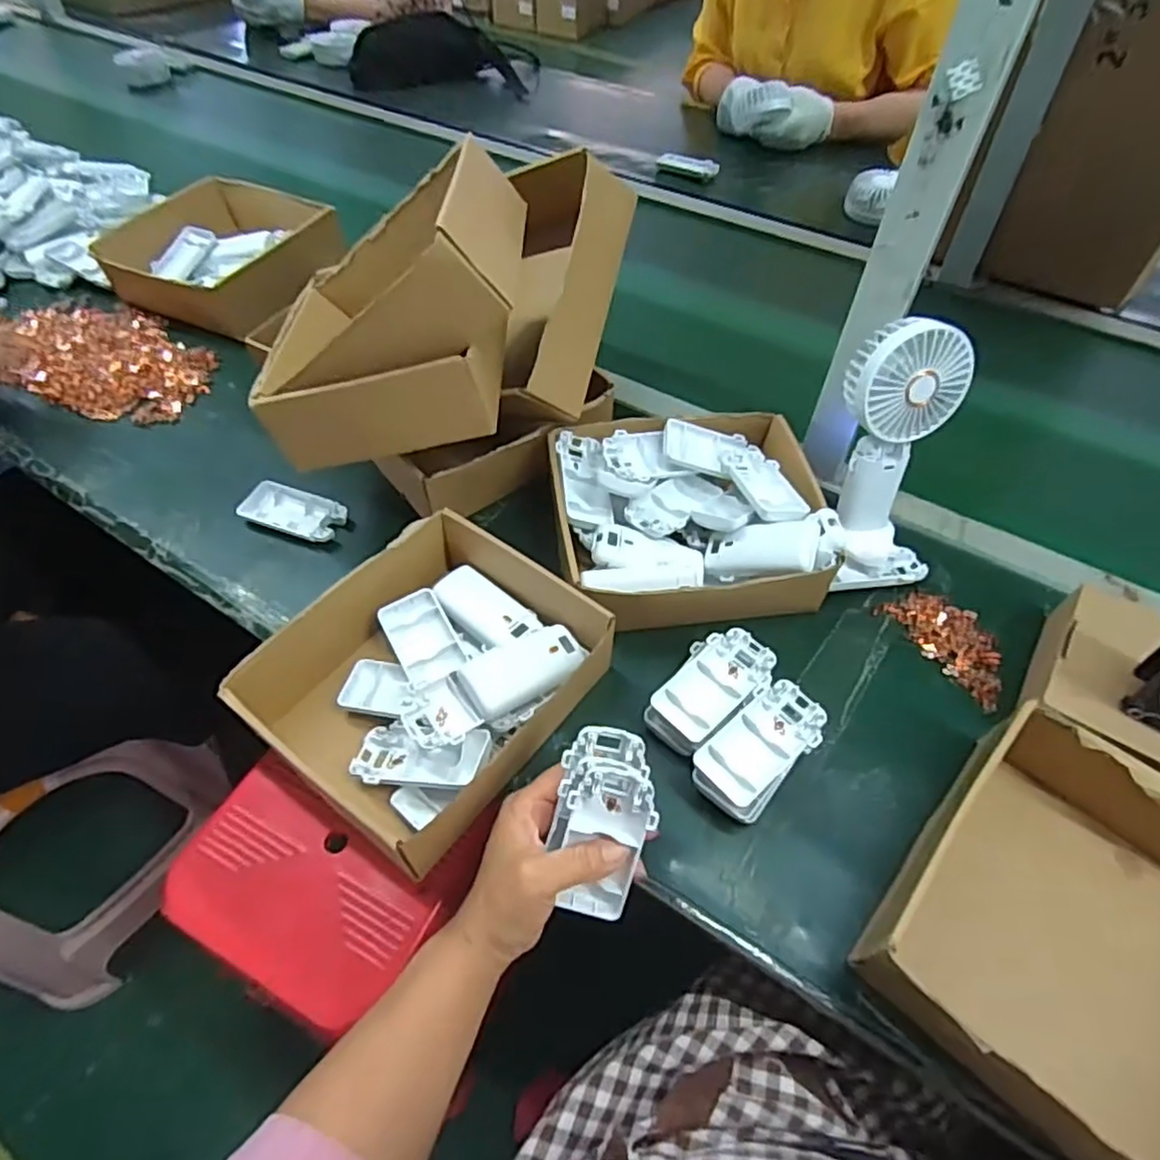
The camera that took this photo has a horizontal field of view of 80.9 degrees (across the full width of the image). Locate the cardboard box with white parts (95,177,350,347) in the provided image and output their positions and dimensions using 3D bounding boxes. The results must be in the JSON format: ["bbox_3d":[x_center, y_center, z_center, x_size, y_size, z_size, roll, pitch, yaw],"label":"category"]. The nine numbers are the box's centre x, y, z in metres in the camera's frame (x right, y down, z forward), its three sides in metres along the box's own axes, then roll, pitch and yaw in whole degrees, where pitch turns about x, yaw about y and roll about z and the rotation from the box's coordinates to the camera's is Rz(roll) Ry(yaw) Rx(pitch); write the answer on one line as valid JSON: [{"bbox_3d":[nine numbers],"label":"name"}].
[{"bbox_3d":[-0.436,-0.411,0.840,0.222,0.068,0.234,25,57,17],"label":"cardboard box with white parts"}]

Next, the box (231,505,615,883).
[{"bbox_3d":[-0.102,0.065,0.490,0.173,0.068,0.215,31,59,21],"label":"box"}]

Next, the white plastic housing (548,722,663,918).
[{"bbox_3d":[0.014,0.147,0.409,0.055,0.037,0.111,3,91,2],"label":"white plastic housing"}]

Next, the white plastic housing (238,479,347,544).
[{"bbox_3d":[-0.264,-0.062,0.629,0.098,0.016,0.050,17,55,12],"label":"white plastic housing"}]

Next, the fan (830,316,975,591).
[{"bbox_3d":[0.252,-0.096,0.541,0.096,0.206,0.064,-6,32,-5],"label":"fan"}]

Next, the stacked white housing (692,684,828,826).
[{"bbox_3d":[0.121,0.121,0.473,0.101,0.042,0.054,-37,61,-25],"label":"stacked white housing"}]

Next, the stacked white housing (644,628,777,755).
[{"bbox_3d":[0.095,0.085,0.500,0.058,0.040,0.104,35,60,23],"label":"stacked white housing"}]

